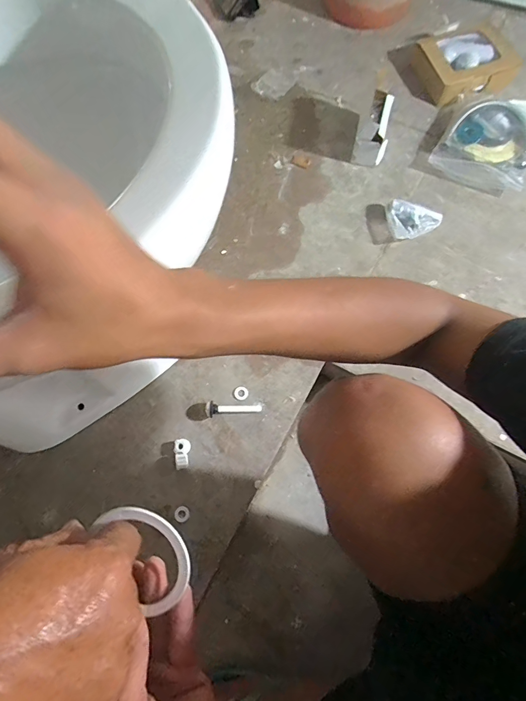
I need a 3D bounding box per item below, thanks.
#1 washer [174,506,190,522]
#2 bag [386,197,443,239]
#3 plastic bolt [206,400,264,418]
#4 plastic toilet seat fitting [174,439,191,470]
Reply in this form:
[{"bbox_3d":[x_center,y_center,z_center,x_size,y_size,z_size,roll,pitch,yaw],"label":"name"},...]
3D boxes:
[{"bbox_3d":[-0.116,0.235,0.537,0.021,0.004,0.021,0,73,1],"label":"washer"},{"bbox_3d":[0.263,-0.232,0.650,0.086,0.032,0.065,-16,73,-3],"label":"bag"},{"bbox_3d":[-0.044,0.090,0.571,0.083,0.018,0.022,1,73,2],"label":"plastic bolt"},{"bbox_3d":[-0.120,0.153,0.557,0.021,0.013,0.043,-1,73,1],"label":"plastic toilet seat fitting"}]

